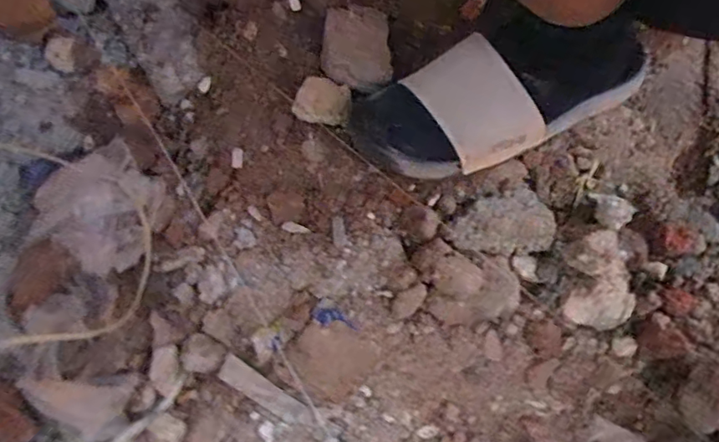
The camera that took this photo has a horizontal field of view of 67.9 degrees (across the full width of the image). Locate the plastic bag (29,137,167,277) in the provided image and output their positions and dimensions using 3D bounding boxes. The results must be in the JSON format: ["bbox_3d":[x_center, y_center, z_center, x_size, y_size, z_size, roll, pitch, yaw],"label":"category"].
[{"bbox_3d":[-0.220,-0.014,0.460,0.097,0.033,0.096,33,76,10],"label":"plastic bag"}]

